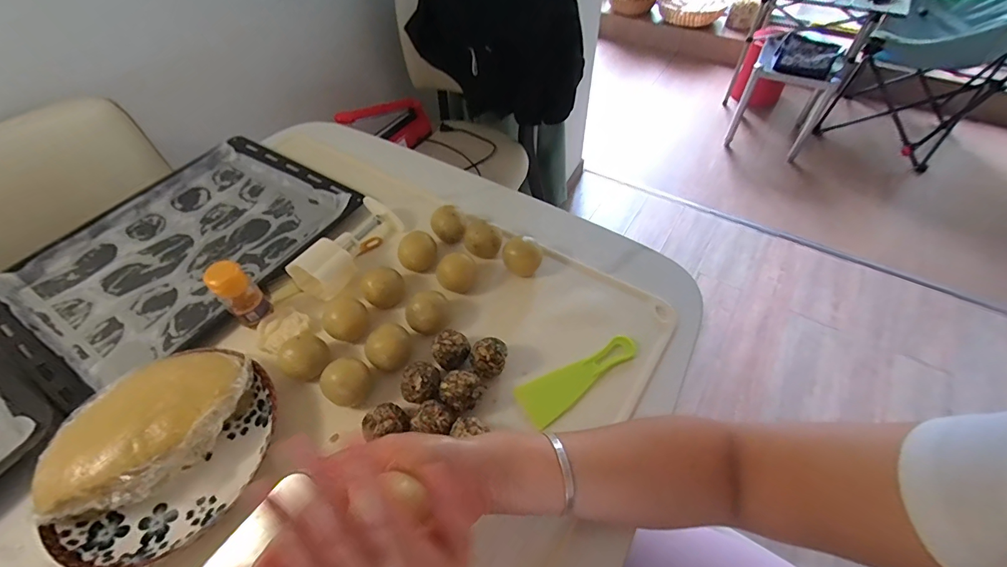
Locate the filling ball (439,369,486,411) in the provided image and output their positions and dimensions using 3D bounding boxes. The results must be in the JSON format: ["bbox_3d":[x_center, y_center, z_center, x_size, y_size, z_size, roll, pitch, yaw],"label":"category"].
[{"bbox_3d":[-0.042,0.108,0.423,0.039,0.039,0.035,5,52,7],"label":"filling ball"}]

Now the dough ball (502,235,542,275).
[{"bbox_3d":[0.023,-0.035,0.537,0.046,0.045,0.042,-1,51,2],"label":"dough ball"}]

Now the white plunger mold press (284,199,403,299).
[{"bbox_3d":[-0.195,-0.054,0.541,0.070,0.051,0.153,21,56,19],"label":"white plunger mold press"}]

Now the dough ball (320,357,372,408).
[{"bbox_3d":[-0.156,0.103,0.434,0.044,0.040,0.044,-1,51,2],"label":"dough ball"}]

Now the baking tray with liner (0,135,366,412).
[{"bbox_3d":[-0.434,-0.055,0.579,0.296,0.026,0.396,30,58,22],"label":"baking tray with liner"}]

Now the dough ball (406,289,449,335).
[{"bbox_3d":[-0.086,0.035,0.487,0.047,0.042,0.041,-9,52,-5],"label":"dough ball"}]

